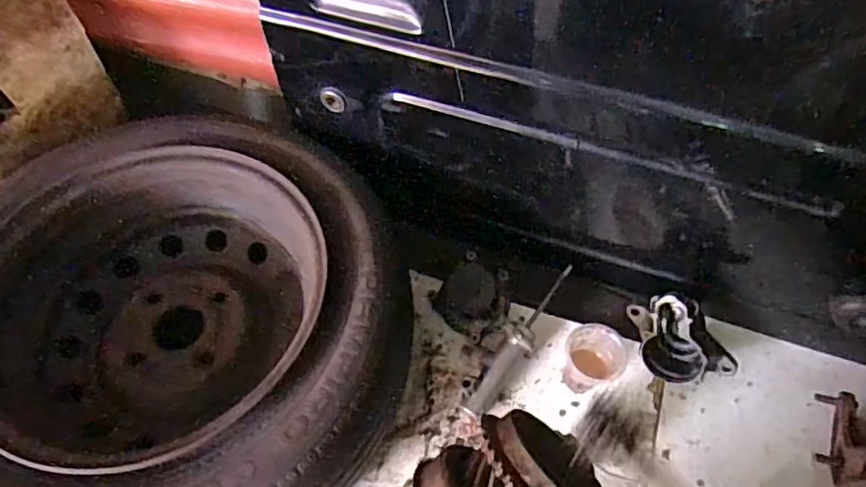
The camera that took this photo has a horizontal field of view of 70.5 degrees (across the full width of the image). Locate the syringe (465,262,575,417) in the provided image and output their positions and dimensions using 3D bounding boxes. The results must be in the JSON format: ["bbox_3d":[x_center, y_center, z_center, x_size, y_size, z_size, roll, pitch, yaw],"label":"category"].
[{"bbox_3d":[0.117,0.113,0.786,0.034,0.046,0.244,29,58,18],"label":"syringe"}]

